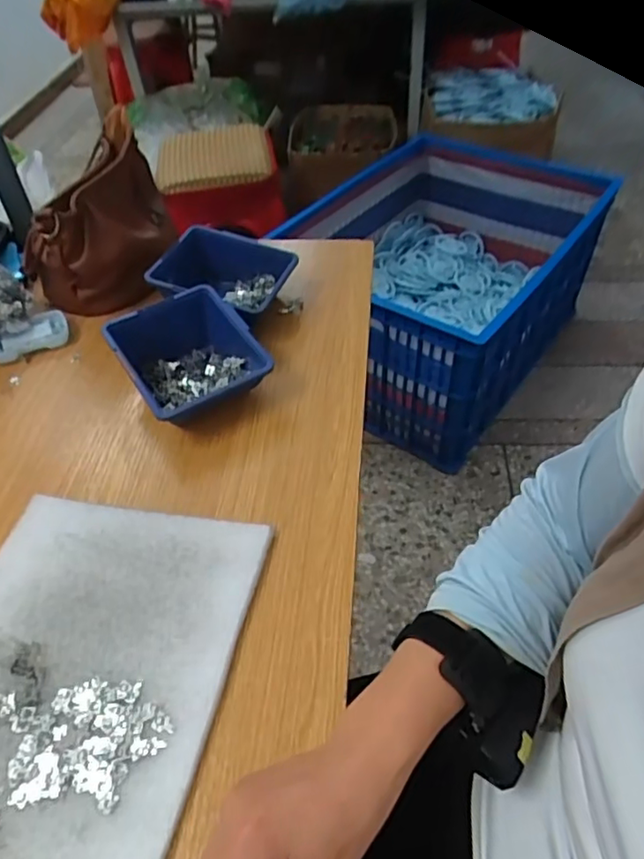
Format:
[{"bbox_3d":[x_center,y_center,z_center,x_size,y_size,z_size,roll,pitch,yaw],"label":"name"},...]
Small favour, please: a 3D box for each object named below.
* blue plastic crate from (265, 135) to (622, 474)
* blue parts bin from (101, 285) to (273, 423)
[{"bbox_3d":[0.308,-0.390,1.573,0.598,0.408,0.784,28,54,26],"label":"blue plastic crate"},{"bbox_3d":[-0.128,-0.066,0.583,0.123,0.072,0.131,-25,51,-21],"label":"blue parts bin"}]

